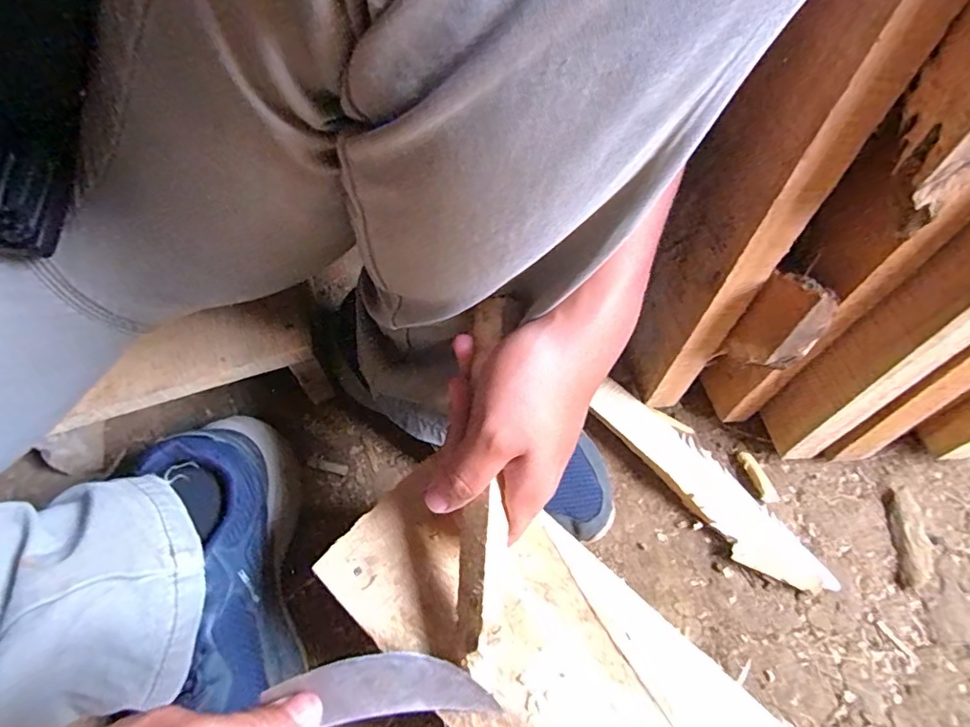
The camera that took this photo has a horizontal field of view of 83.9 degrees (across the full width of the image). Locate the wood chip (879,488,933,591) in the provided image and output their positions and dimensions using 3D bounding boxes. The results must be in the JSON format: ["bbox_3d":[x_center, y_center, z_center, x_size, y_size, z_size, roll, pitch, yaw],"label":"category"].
[{"bbox_3d":[0.342,0.140,0.435,0.029,0.006,0.079,9,57,9],"label":"wood chip"}]

